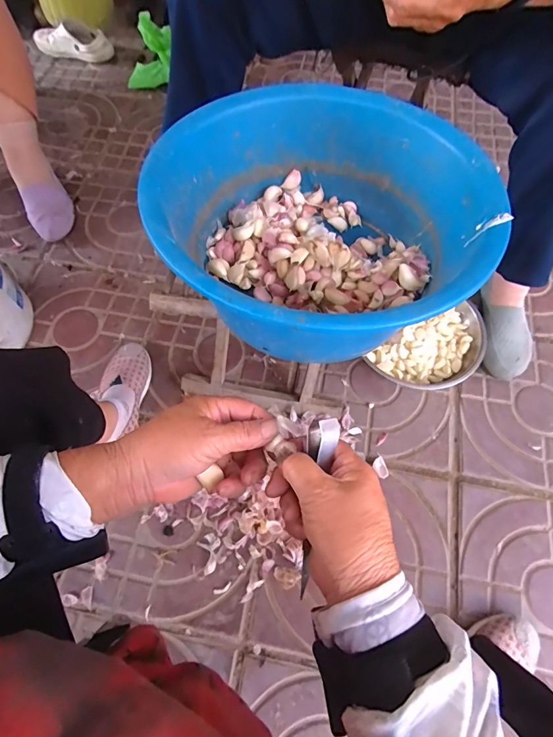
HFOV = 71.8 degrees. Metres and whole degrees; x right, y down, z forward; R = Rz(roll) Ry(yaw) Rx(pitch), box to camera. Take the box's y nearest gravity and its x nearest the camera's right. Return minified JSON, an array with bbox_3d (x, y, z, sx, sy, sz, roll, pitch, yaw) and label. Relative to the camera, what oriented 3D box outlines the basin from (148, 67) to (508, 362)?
[{"bbox_3d":[0.047,-0.158,0.427,0.330,0.155,0.335,0,65,0],"label":"basin"}]

